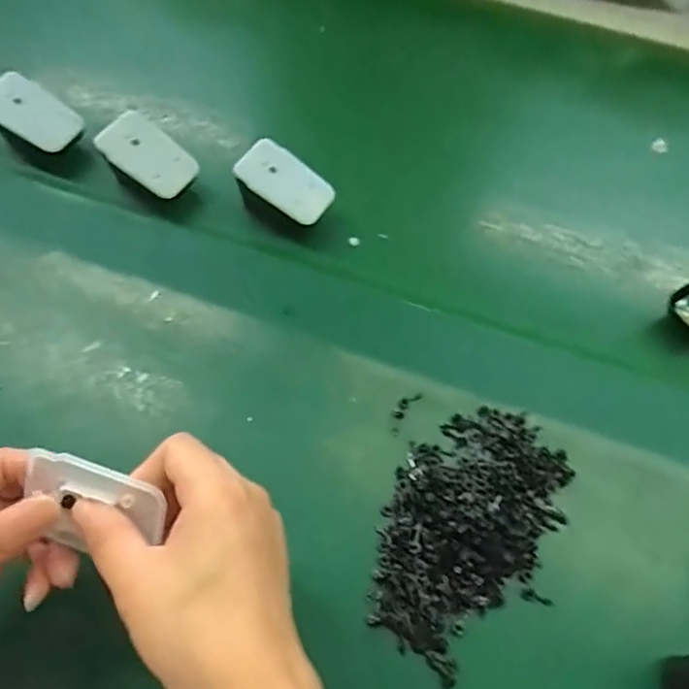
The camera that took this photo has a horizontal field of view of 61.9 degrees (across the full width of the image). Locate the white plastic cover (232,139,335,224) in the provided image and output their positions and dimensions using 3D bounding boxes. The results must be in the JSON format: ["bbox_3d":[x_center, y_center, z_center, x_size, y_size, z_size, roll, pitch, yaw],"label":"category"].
[{"bbox_3d":[-0.042,-0.120,0.420,0.070,0.009,0.038,30,80,-15],"label":"white plastic cover"}]

